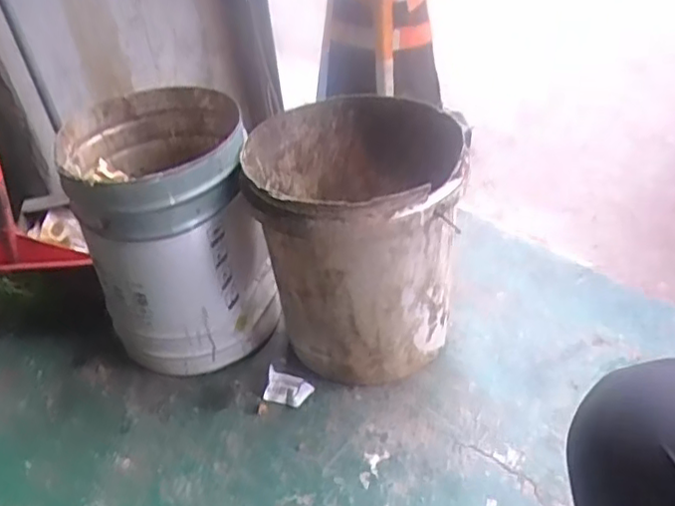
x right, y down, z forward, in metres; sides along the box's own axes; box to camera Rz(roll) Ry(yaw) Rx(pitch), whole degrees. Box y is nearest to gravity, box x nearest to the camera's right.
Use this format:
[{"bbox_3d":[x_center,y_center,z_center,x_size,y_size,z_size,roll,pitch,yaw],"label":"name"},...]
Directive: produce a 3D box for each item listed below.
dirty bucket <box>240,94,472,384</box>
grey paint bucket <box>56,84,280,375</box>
[{"bbox_3d":[0.027,-0.008,0.987,0.276,0.334,0.290,-5,36,0],"label":"dirty bucket"},{"bbox_3d":[-0.243,-0.024,1.020,0.247,0.351,0.272,-17,38,-16],"label":"grey paint bucket"}]

